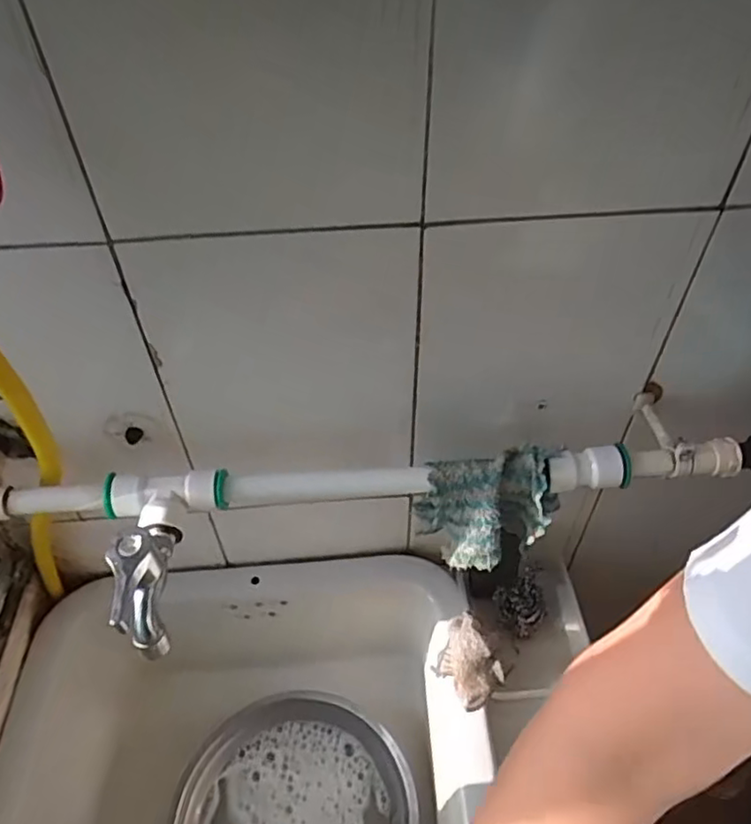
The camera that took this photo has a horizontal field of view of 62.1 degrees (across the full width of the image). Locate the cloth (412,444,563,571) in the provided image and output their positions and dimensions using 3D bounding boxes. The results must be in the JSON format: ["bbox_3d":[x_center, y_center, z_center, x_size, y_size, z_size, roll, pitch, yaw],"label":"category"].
[{"bbox_3d":[0.091,0.082,0.515,0.097,0.106,0.054,-7,48,-5],"label":"cloth"}]

